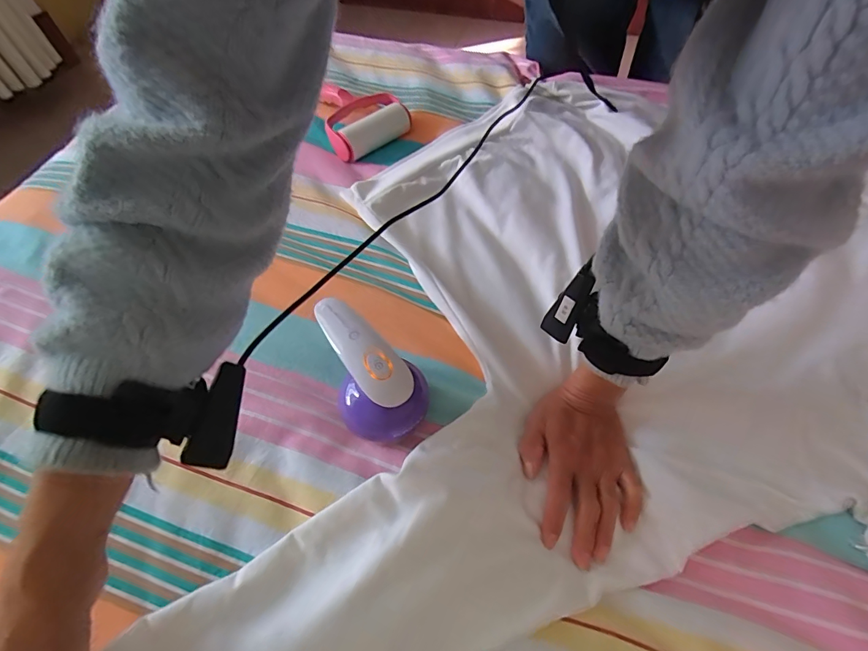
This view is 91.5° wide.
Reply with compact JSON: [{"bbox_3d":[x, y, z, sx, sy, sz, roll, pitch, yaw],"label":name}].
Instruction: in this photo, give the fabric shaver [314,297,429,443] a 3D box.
[{"bbox_3d":[-0.068,0.043,0.375,0.127,0.065,0.067,36,64,21],"label":"fabric shaver"}]

